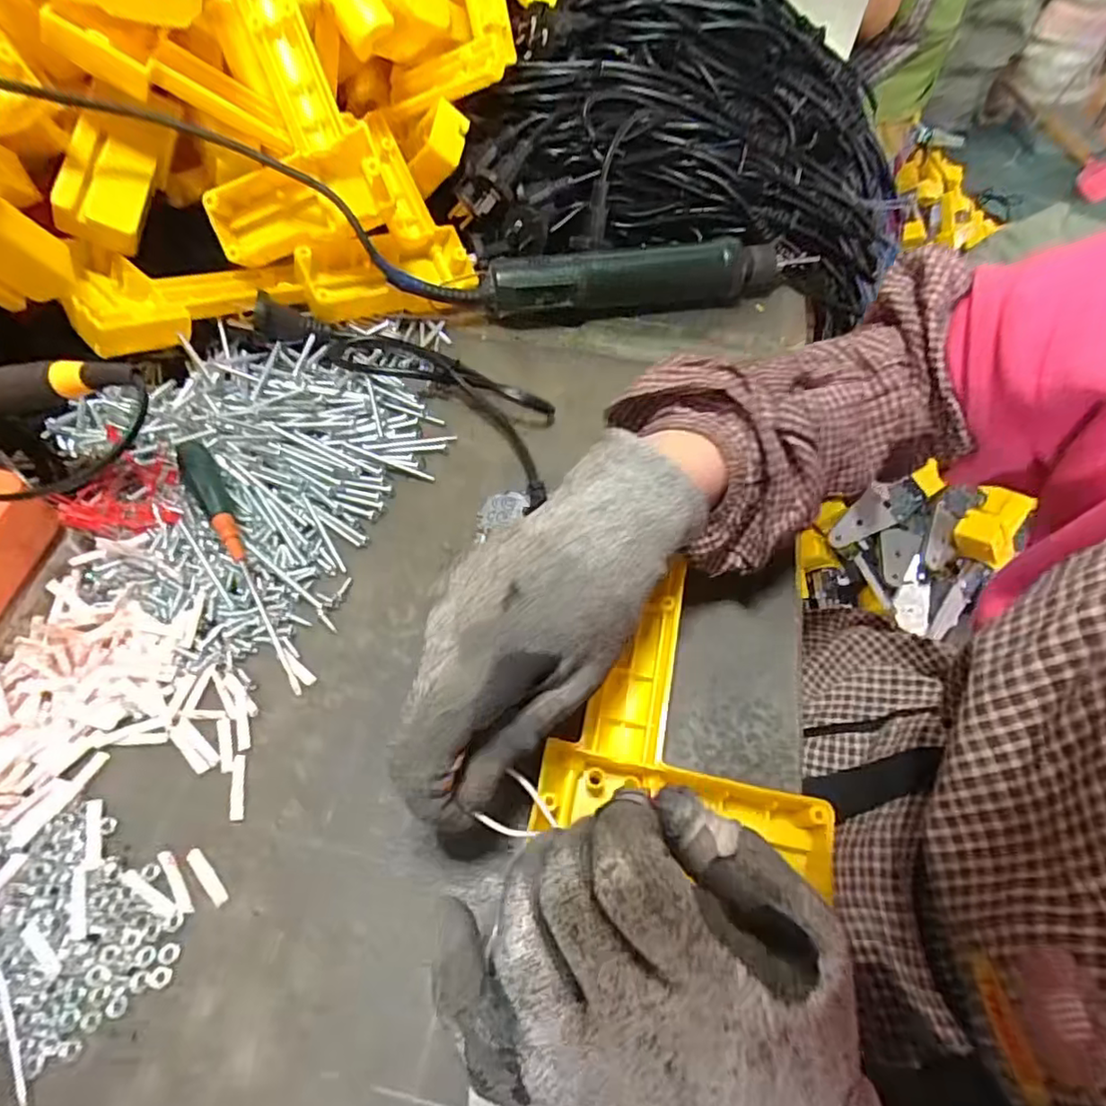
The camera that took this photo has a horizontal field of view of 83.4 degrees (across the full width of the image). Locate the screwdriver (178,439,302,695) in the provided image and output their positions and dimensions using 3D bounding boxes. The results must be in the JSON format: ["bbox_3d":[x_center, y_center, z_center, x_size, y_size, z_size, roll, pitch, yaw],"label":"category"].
[{"bbox_3d":[-0.162,0.002,0.320,0.014,0.015,0.157,-26,75,-18],"label":"screwdriver"}]

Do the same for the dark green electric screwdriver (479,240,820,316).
[{"bbox_3d":[0.074,-0.201,0.457,0.238,0.038,0.032,-10,57,-8],"label":"dark green electric screwdriver"}]

